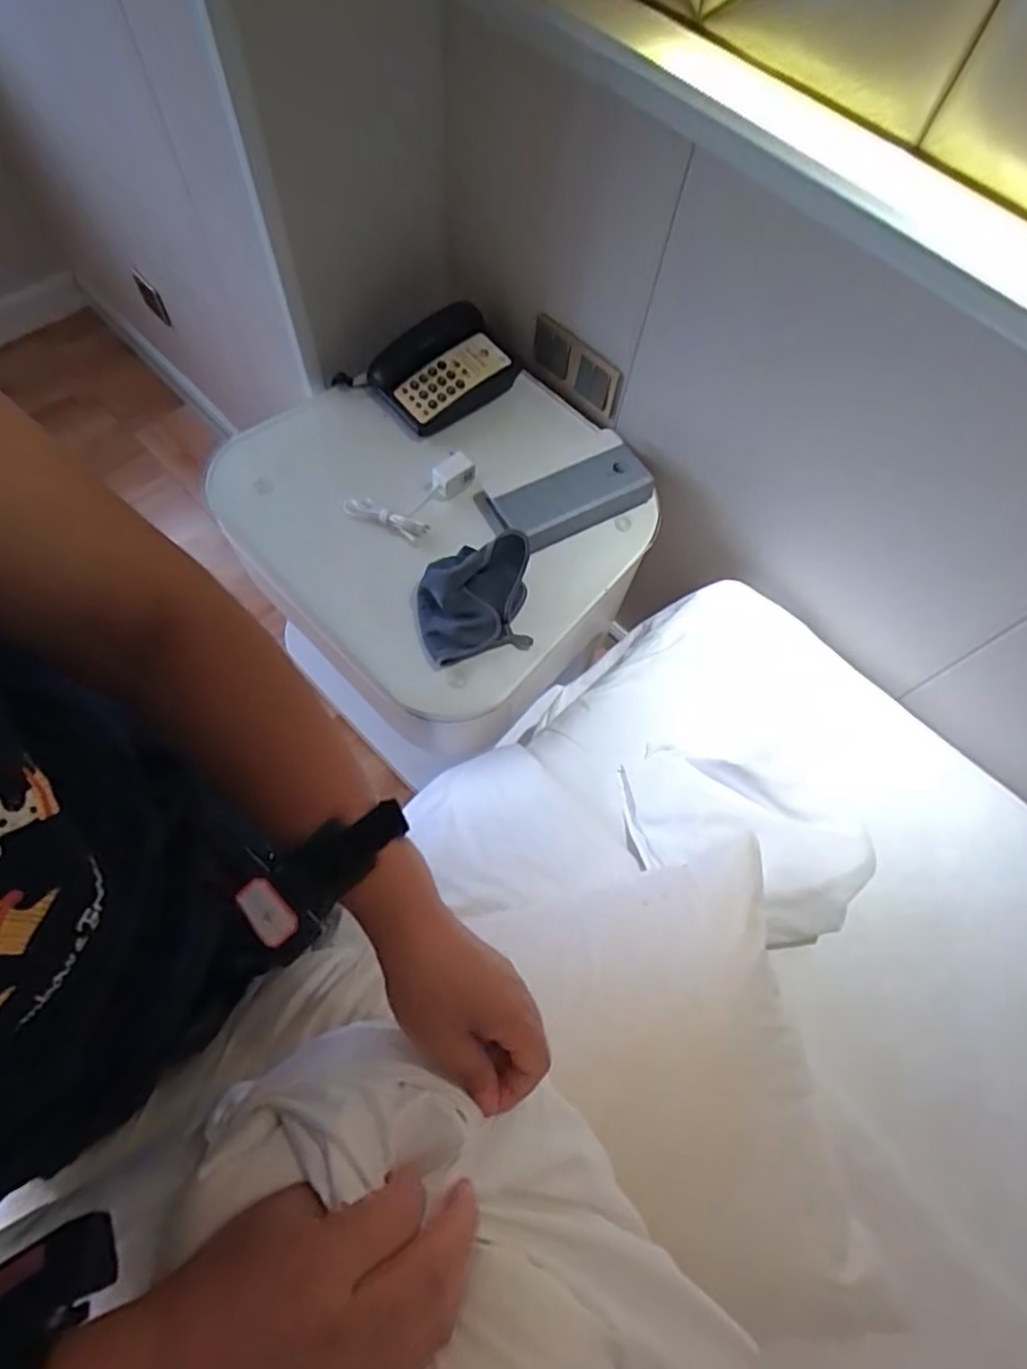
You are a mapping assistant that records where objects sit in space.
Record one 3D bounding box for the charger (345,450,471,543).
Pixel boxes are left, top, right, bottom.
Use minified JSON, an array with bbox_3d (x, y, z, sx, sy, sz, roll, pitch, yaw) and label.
[{"bbox_3d":[-0.138,-0.264,0.925,0.191,0.040,0.094,-24,70,-14],"label":"charger"}]

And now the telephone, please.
[{"bbox_3d":[-0.119,-0.504,1.028,0.210,0.068,0.183,-30,72,-16],"label":"telephone"}]

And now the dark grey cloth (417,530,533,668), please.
[{"bbox_3d":[-0.045,-0.118,0.861,0.166,0.062,0.160,-12,68,-10],"label":"dark grey cloth"}]

